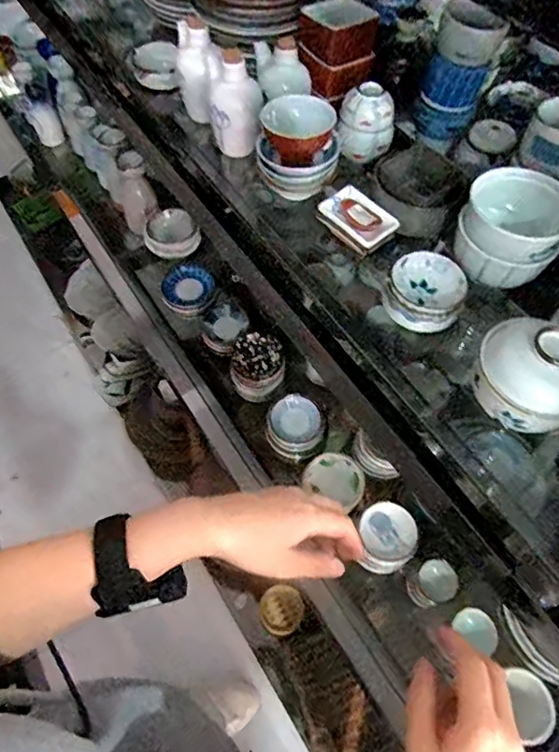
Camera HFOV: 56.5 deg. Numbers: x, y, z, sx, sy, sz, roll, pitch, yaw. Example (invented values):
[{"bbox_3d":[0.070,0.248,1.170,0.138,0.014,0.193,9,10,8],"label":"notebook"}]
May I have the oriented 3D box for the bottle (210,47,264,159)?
[{"bbox_3d":[-0.057,-0.346,0.676,0.066,0.109,0.072,-2,60,-3],"label":"bottle"}]

